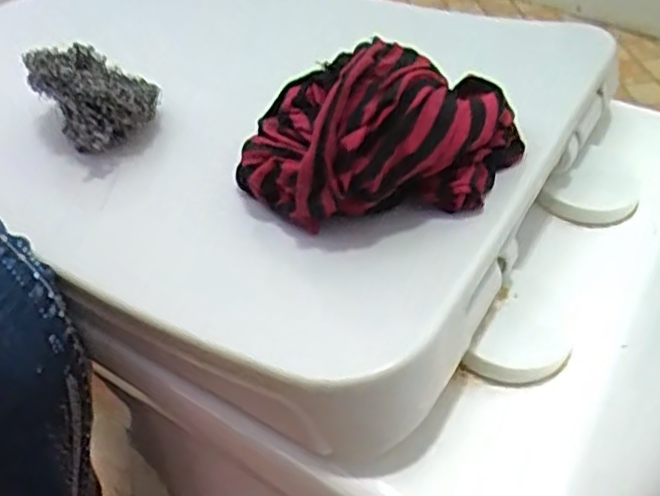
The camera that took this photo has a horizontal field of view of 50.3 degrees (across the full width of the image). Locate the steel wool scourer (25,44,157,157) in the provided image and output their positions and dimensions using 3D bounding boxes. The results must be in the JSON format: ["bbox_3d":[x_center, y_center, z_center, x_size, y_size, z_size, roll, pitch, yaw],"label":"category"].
[{"bbox_3d":[-0.142,-0.093,0.414,0.069,0.045,0.061,24,51,22],"label":"steel wool scourer"}]

